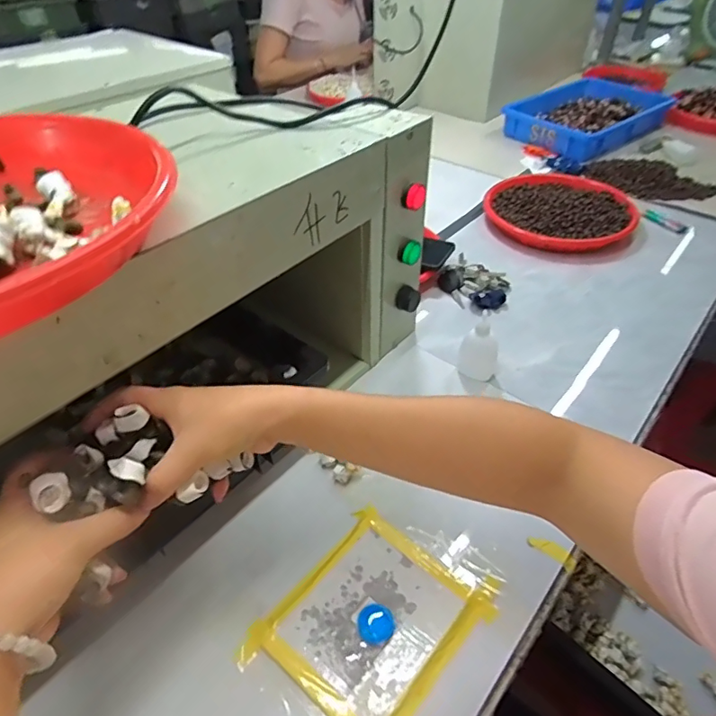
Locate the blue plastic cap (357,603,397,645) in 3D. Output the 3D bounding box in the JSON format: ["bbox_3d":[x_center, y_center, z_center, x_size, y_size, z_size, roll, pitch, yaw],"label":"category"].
[{"bbox_3d":[0.015,0.217,0.415,0.029,0.006,0.030,0,44,0],"label":"blue plastic cap"}]

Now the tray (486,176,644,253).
[{"bbox_3d":[0.356,-0.267,0.905,0.246,0.043,0.235,0,44,0],"label":"tray"}]

